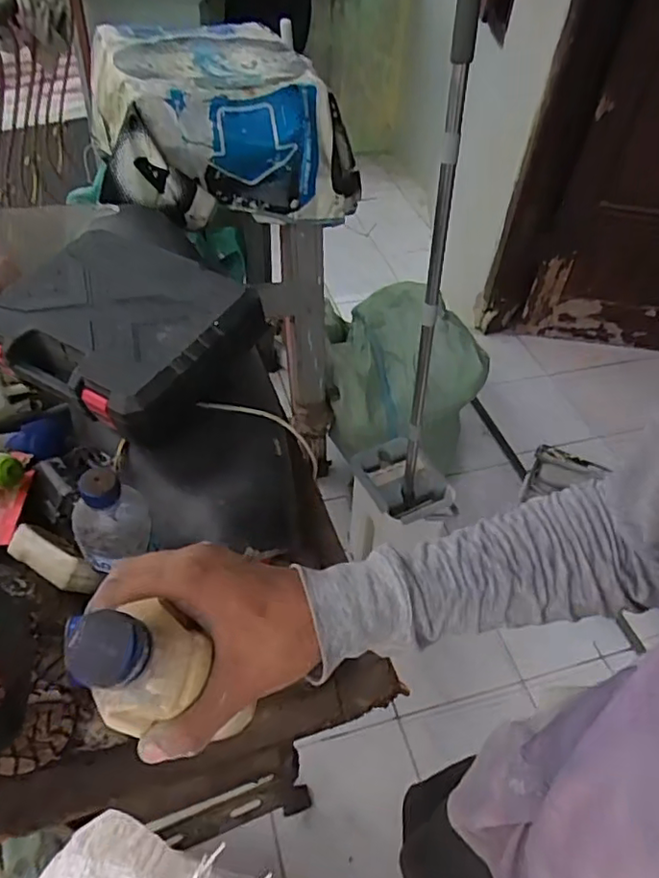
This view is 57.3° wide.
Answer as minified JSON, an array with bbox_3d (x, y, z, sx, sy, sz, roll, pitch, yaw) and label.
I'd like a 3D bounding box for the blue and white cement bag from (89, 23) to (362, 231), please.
[{"bbox_3d":[-0.210,-0.630,1.193,0.466,0.217,0.437,-9,48,-13],"label":"blue and white cement bag"}]

